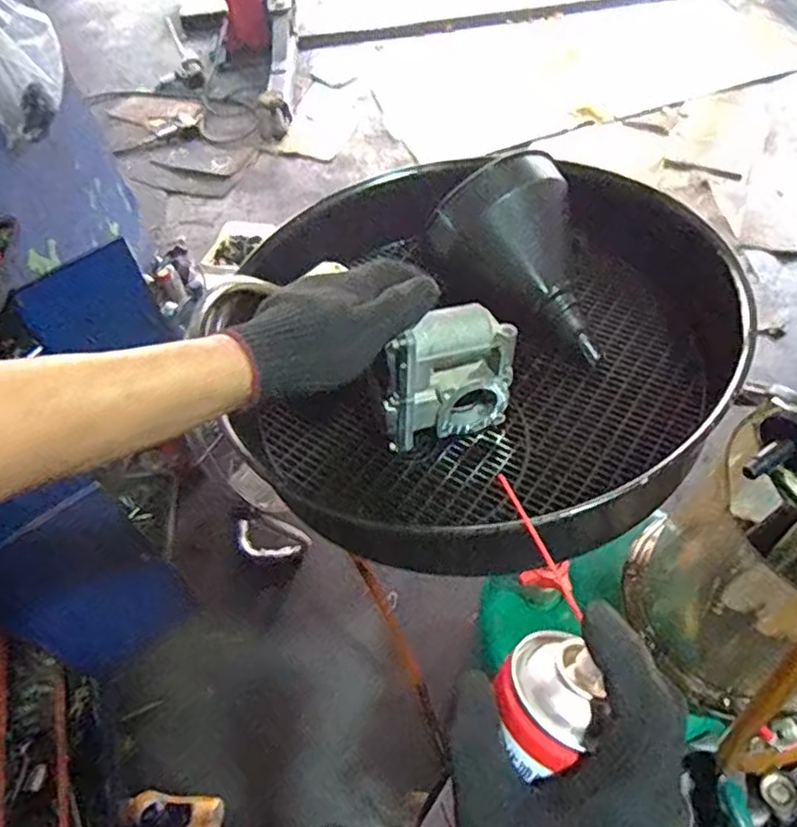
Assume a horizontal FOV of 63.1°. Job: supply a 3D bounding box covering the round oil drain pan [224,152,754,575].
[{"bbox_3d":[0.052,-0.075,0.561,0.408,0.108,0.385,-3,55,4],"label":"round oil drain pan"}]

